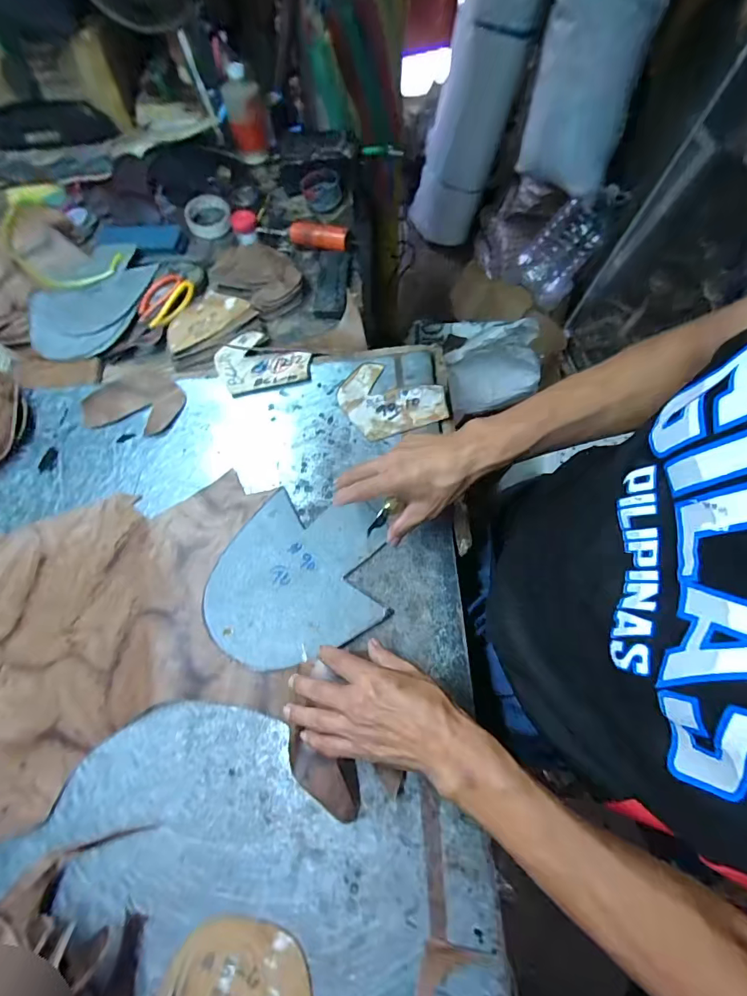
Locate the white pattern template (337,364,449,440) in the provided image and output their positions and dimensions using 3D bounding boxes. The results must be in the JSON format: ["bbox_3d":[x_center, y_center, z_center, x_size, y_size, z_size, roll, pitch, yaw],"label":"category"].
[{"bbox_3d":[0.023,-0.142,0.587,0.135,0.005,0.117,-18,70,1],"label":"white pattern template"}]

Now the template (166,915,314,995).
[{"bbox_3d":[-0.109,0.405,0.359,0.123,0.004,0.068,5,60,6],"label":"template"}]

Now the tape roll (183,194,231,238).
[{"bbox_3d":[-0.326,-0.550,0.839,0.086,0.034,0.094,-10,66,-4],"label":"tape roll"}]

